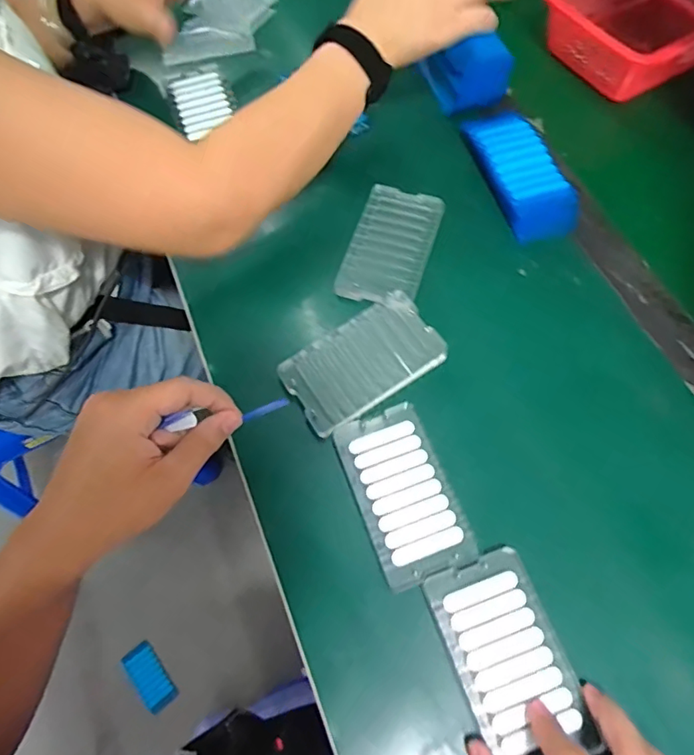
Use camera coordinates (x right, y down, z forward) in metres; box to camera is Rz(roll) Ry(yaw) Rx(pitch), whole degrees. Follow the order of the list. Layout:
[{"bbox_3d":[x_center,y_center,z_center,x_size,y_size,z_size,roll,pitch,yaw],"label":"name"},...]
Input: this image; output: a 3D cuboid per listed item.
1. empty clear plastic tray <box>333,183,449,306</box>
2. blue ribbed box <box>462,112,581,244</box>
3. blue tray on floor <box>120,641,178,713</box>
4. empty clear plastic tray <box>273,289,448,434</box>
[{"bbox_3d":[0.040,-0.119,0.474,0.069,0.018,0.123,18,67,10],"label":"empty clear plastic tray"},{"bbox_3d":[0.159,-0.189,0.493,0.064,0.027,0.138,-13,65,-5],"label":"blue ribbed box"},{"bbox_3d":[-0.372,0.564,0.998,0.058,0.027,0.116,-34,69,-14],"label":"blue tray on floor"},{"bbox_3d":[0.013,-0.014,0.419,0.121,0.011,0.069,-33,68,-13],"label":"empty clear plastic tray"}]

